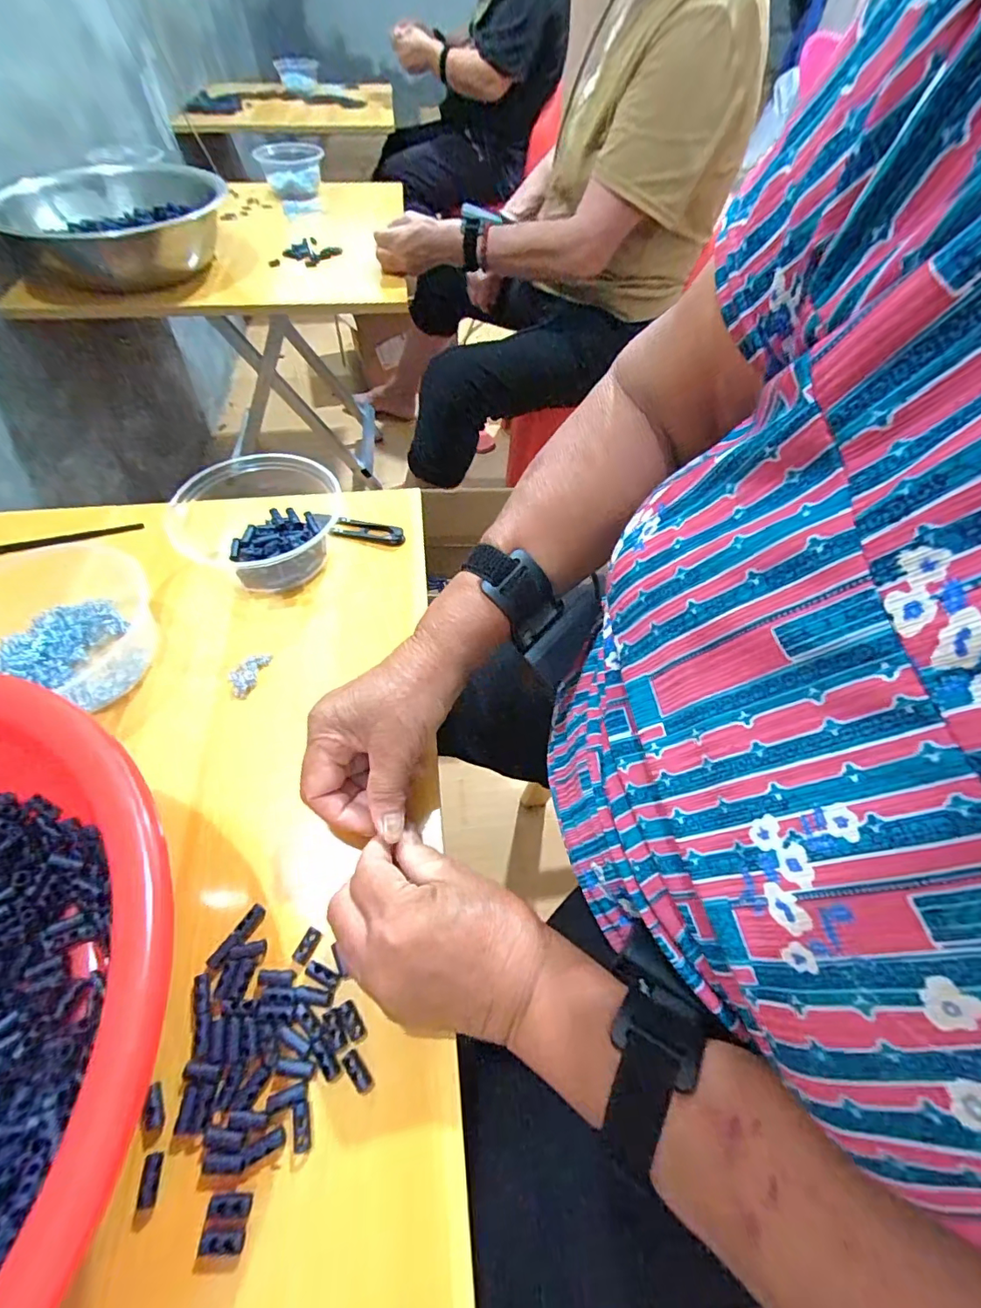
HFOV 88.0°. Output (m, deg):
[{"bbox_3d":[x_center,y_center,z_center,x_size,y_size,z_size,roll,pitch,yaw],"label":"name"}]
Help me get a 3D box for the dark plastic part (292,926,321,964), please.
[{"bbox_3d":[-0.105,0.168,0.292,0.010,0.005,0.018,17,56,13],"label":"dark plastic part"}]

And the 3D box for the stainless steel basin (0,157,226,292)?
[{"bbox_3d":[-0.561,-0.652,0.775,0.274,0.104,0.256,-6,54,-4],"label":"stainless steel basin"}]

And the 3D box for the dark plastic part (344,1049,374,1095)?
[{"bbox_3d":[-0.068,0.214,0.259,0.008,0.004,0.020,-34,60,-22],"label":"dark plastic part"}]

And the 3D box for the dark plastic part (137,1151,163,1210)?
[{"bbox_3d":[-0.159,0.246,0.237,0.008,0.004,0.019,-14,42,-9],"label":"dark plastic part"}]

